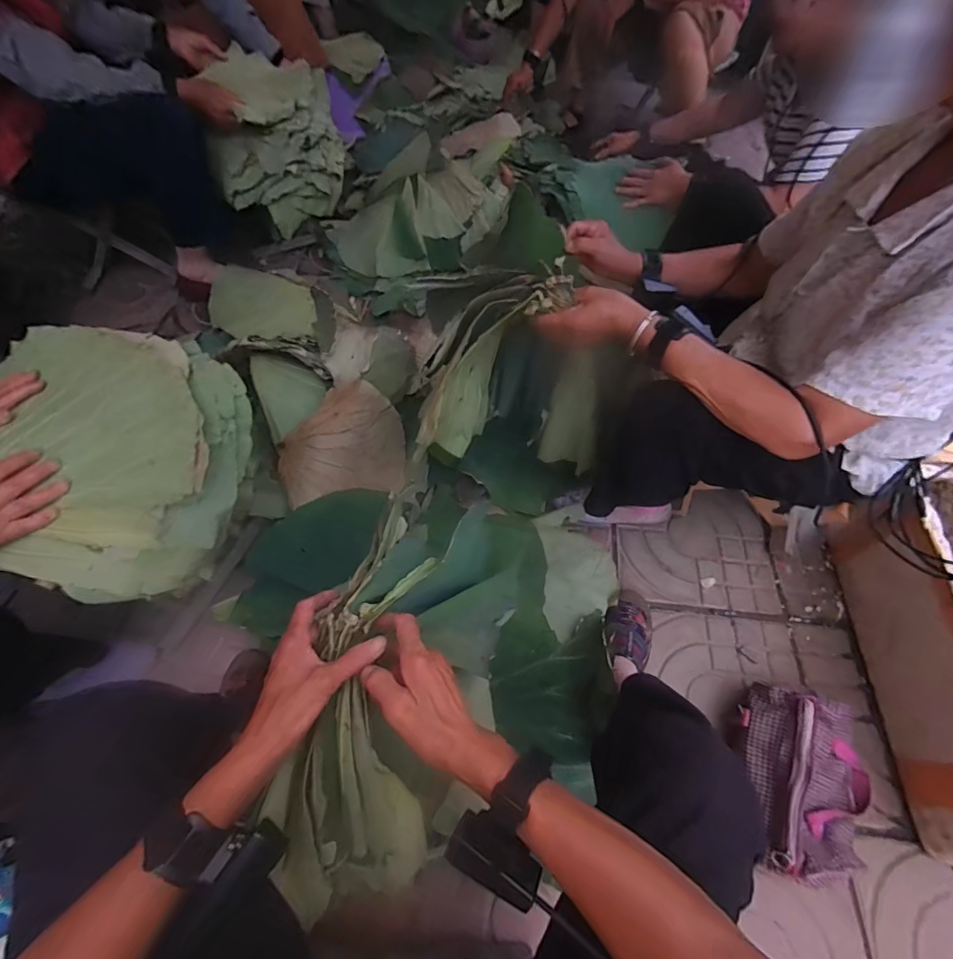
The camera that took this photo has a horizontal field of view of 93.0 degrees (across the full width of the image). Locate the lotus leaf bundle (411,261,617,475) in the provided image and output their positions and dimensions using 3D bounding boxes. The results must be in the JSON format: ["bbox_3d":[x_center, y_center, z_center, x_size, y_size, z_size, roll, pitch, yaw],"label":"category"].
[{"bbox_3d":[0.063,-0.157,0.707,0.276,0.328,0.208,-1,59,2],"label":"lotus leaf bundle"}]

